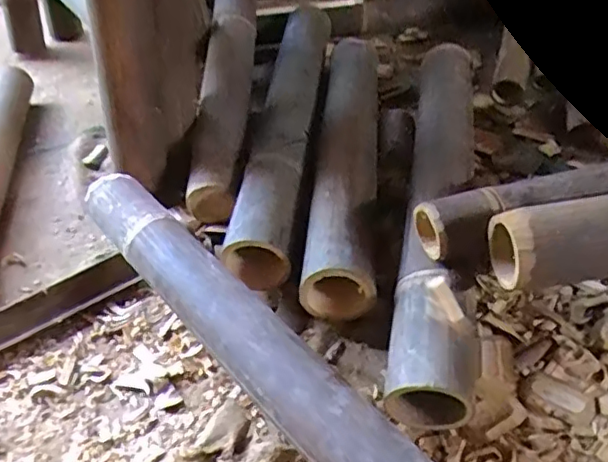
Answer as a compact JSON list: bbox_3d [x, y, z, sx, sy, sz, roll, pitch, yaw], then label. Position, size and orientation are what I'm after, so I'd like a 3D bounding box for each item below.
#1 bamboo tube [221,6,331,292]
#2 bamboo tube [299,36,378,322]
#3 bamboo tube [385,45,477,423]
[{"bbox_3d":[-0.023,-0.161,0.872,0.080,0.064,0.575,1,45,9],"label":"bamboo tube"},{"bbox_3d":[0.055,-0.111,0.804,0.081,0.063,0.508,0,44,7],"label":"bamboo tube"},{"bbox_3d":[0.165,-0.047,0.734,0.079,0.080,0.597,4,45,12],"label":"bamboo tube"}]

